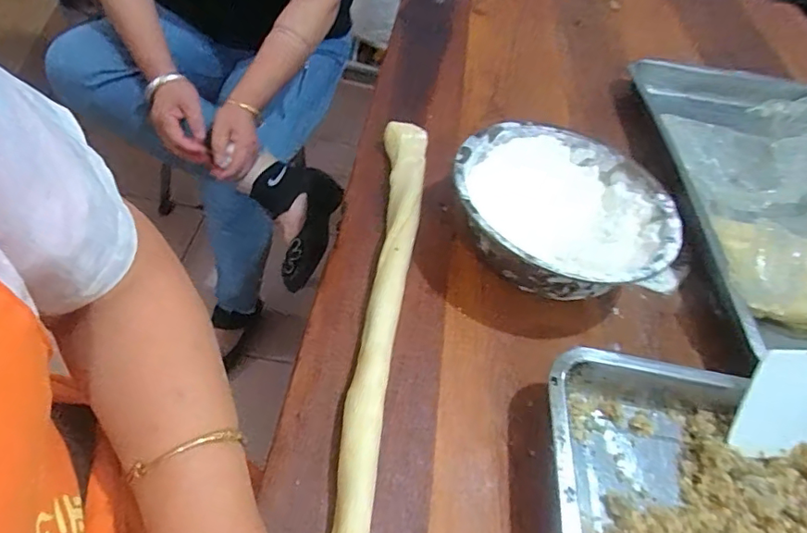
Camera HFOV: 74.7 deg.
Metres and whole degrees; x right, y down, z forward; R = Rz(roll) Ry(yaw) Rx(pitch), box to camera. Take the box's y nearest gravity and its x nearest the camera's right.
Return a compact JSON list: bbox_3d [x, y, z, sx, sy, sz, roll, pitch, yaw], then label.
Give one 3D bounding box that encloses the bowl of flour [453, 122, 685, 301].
[{"bbox_3d":[0.160,-0.053,0.548,0.217,0.082,0.211,2,48,-3],"label":"bowl of flour"}]

